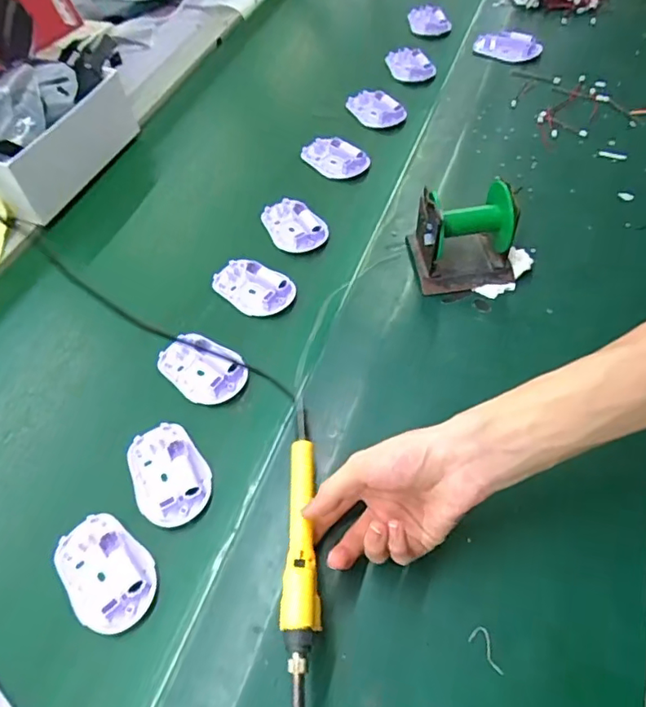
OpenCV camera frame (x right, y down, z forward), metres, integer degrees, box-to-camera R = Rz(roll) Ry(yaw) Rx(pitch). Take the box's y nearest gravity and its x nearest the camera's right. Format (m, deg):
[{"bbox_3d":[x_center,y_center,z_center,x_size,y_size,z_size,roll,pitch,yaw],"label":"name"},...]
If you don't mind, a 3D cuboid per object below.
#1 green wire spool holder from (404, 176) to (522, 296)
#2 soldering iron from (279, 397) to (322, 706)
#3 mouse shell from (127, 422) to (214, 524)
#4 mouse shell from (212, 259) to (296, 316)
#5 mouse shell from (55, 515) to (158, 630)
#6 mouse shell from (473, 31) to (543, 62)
[{"bbox_3d":[0.145,-0.117,0.548,0.100,0.086,0.073,-2,56,3],"label":"green wire spool holder"},{"bbox_3d":[-0.015,0.140,0.384,0.024,0.028,0.245,-2,48,1],"label":"soldering iron"},{"bbox_3d":[-0.133,0.100,0.462,0.061,0.015,0.093,-27,58,-14],"label":"mouse shell"},{"bbox_3d":[-0.075,-0.071,0.574,0.089,0.014,0.052,24,61,19],"label":"mouse shell"},{"bbox_3d":[-0.169,0.167,0.419,0.061,0.015,0.091,-35,60,-18],"label":"mouse shell"},{"bbox_3d":[0.266,-0.444,0.779,0.091,0.019,0.047,10,57,11],"label":"mouse shell"}]

